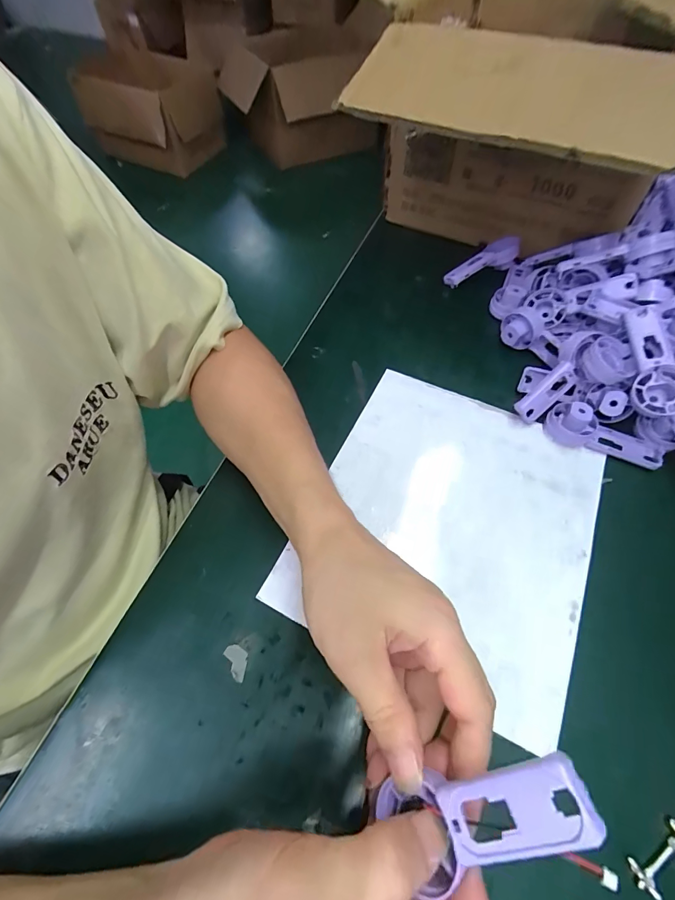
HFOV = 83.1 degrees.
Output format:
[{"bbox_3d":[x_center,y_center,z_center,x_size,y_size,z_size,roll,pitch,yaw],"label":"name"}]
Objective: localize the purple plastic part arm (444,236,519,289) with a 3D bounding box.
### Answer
[{"bbox_3d":[0.170,-0.219,0.443,0.093,0.024,0.028,-27,61,-12],"label":"purple plastic part arm"}]

